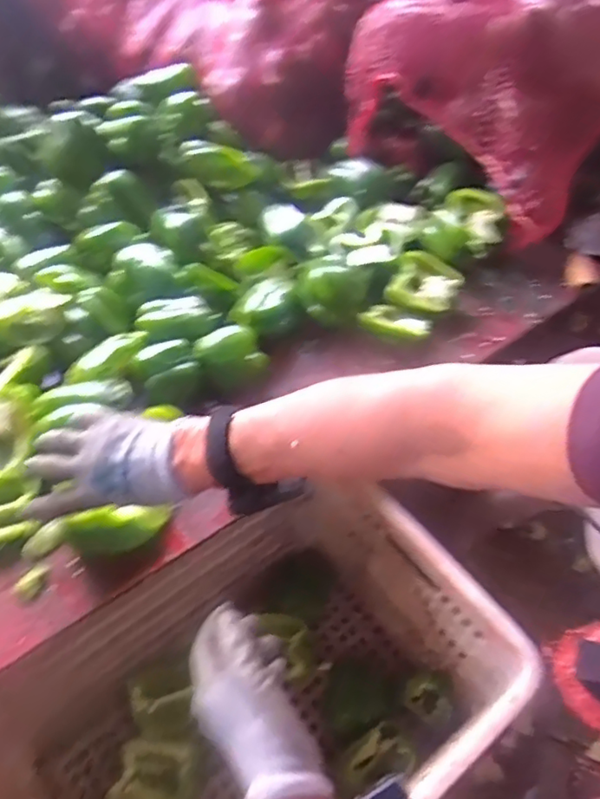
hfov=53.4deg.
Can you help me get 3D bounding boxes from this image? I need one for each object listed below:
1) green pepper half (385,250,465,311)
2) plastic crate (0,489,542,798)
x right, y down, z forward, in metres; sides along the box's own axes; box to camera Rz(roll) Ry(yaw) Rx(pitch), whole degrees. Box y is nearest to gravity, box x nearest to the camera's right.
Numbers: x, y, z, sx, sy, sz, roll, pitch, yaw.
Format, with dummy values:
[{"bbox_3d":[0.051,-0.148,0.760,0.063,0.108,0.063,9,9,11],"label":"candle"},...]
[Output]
[{"bbox_3d":[0.172,-0.163,0.820,0.088,0.040,0.080,0,50,0],"label":"green pepper half"},{"bbox_3d":[-0.061,0.378,0.700,0.530,0.326,0.365,-31,56,-23],"label":"plastic crate"}]

